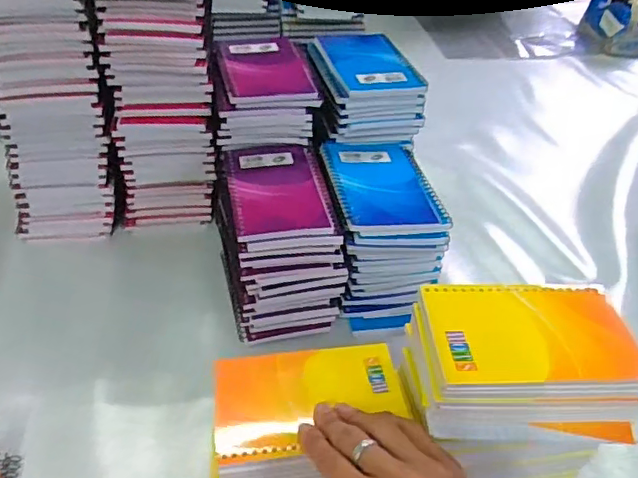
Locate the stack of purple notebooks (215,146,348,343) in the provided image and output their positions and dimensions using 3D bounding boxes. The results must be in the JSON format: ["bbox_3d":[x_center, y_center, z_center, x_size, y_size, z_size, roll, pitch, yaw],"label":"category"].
[{"bbox_3d":[-0.042,-0.002,0.543,0.099,0.110,0.156,-8,43,-14],"label":"stack of purple notebooks"}]

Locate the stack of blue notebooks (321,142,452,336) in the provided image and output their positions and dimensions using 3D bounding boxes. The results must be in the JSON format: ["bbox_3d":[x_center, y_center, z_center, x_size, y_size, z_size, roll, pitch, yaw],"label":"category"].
[{"bbox_3d":[0.059,-0.009,0.561,0.099,0.112,0.157,-6,42,-12],"label":"stack of blue notebooks"}]

